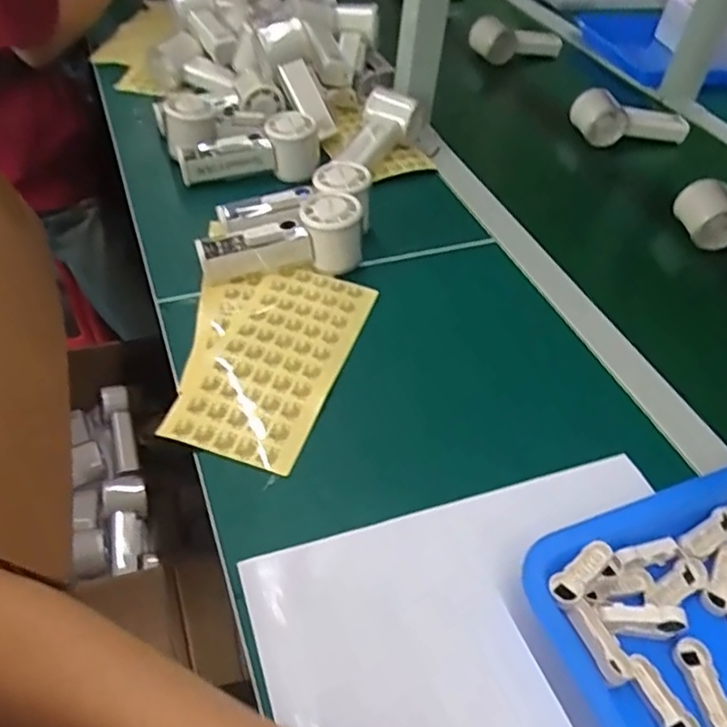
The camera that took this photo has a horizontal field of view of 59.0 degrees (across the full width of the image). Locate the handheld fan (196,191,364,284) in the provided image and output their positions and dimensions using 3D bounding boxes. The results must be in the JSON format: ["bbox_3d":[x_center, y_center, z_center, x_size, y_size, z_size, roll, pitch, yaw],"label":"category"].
[{"bbox_3d":[-0.076,-0.115,0.588,0.145,0.060,0.046,-10,48,-16],"label":"handheld fan"}]

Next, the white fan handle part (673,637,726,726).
[{"bbox_3d":[0.196,0.184,0.368,0.018,0.006,0.051,-1,46,-7],"label":"white fan handle part"}]

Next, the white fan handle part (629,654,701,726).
[{"bbox_3d":[0.167,0.190,0.360,0.020,0.012,0.050,-17,50,-21],"label":"white fan handle part"}]

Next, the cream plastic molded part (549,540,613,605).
[{"bbox_3d":[0.133,0.126,0.389,0.047,0.010,0.017,-29,55,-29],"label":"cream plastic molded part"}]

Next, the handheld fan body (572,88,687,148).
[{"bbox_3d":[0.355,-0.325,0.859,0.159,0.073,0.042,-4,46,-10],"label":"handheld fan body"}]

